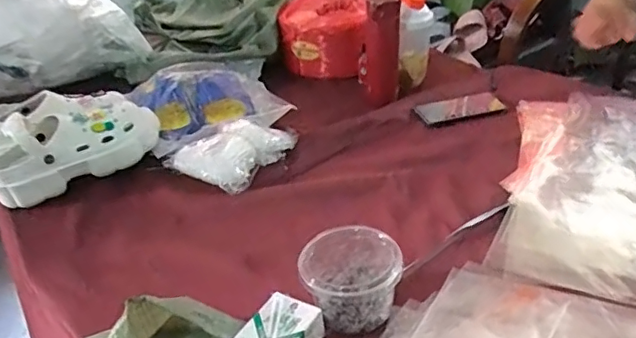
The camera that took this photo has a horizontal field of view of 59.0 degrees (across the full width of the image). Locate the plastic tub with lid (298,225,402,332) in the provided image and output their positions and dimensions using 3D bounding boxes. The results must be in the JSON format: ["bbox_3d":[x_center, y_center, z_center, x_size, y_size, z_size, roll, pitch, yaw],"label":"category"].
[{"bbox_3d":[0.038,0.129,0.661,0.107,0.082,0.103,-4,32,3],"label":"plastic tub with lid"}]

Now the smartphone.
[{"bbox_3d":[0.258,-0.111,1.025,0.153,0.012,0.059,-12,45,-3],"label":"smartphone"}]

